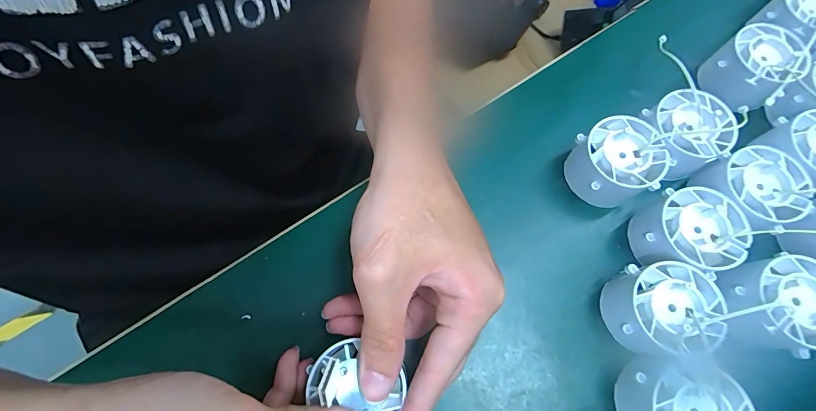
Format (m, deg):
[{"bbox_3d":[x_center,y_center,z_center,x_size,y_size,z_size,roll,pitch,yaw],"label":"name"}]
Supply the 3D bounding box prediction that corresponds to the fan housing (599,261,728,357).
[{"bbox_3d":[0.142,0.058,0.210,0.047,0.035,0.046,-4,72,-2],"label":"fan housing"}]

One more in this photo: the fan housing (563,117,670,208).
[{"bbox_3d":[0.133,-0.027,0.242,0.045,0.035,0.049,0,72,-1],"label":"fan housing"}]

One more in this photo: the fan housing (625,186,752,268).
[{"bbox_3d":[0.167,0.016,0.226,0.049,0.033,0.047,0,72,-1],"label":"fan housing"}]

